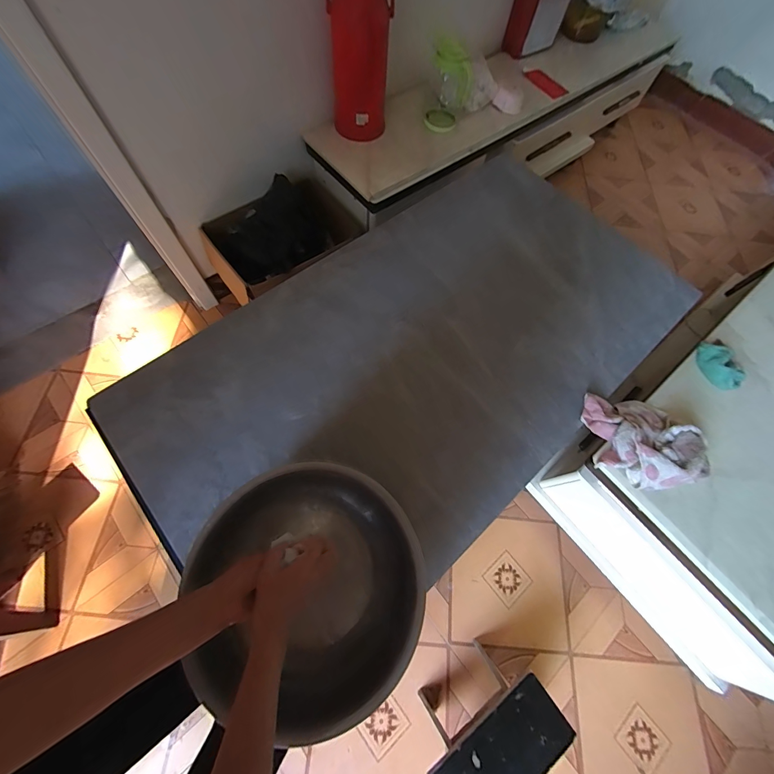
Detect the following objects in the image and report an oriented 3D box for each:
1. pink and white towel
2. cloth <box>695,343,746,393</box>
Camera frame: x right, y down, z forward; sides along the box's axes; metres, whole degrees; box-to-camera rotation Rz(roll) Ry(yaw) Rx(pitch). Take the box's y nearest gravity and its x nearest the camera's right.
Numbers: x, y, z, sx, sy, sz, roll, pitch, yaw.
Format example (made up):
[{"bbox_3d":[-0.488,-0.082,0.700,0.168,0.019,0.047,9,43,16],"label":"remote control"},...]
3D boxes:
[{"bbox_3d":[0.563,0.109,0.716,0.225,0.091,0.208,0,68,-3],"label":"pink and white towel"},{"bbox_3d":[0.809,-0.054,0.820,0.069,0.042,0.128,-7,68,-5],"label":"cloth"}]

